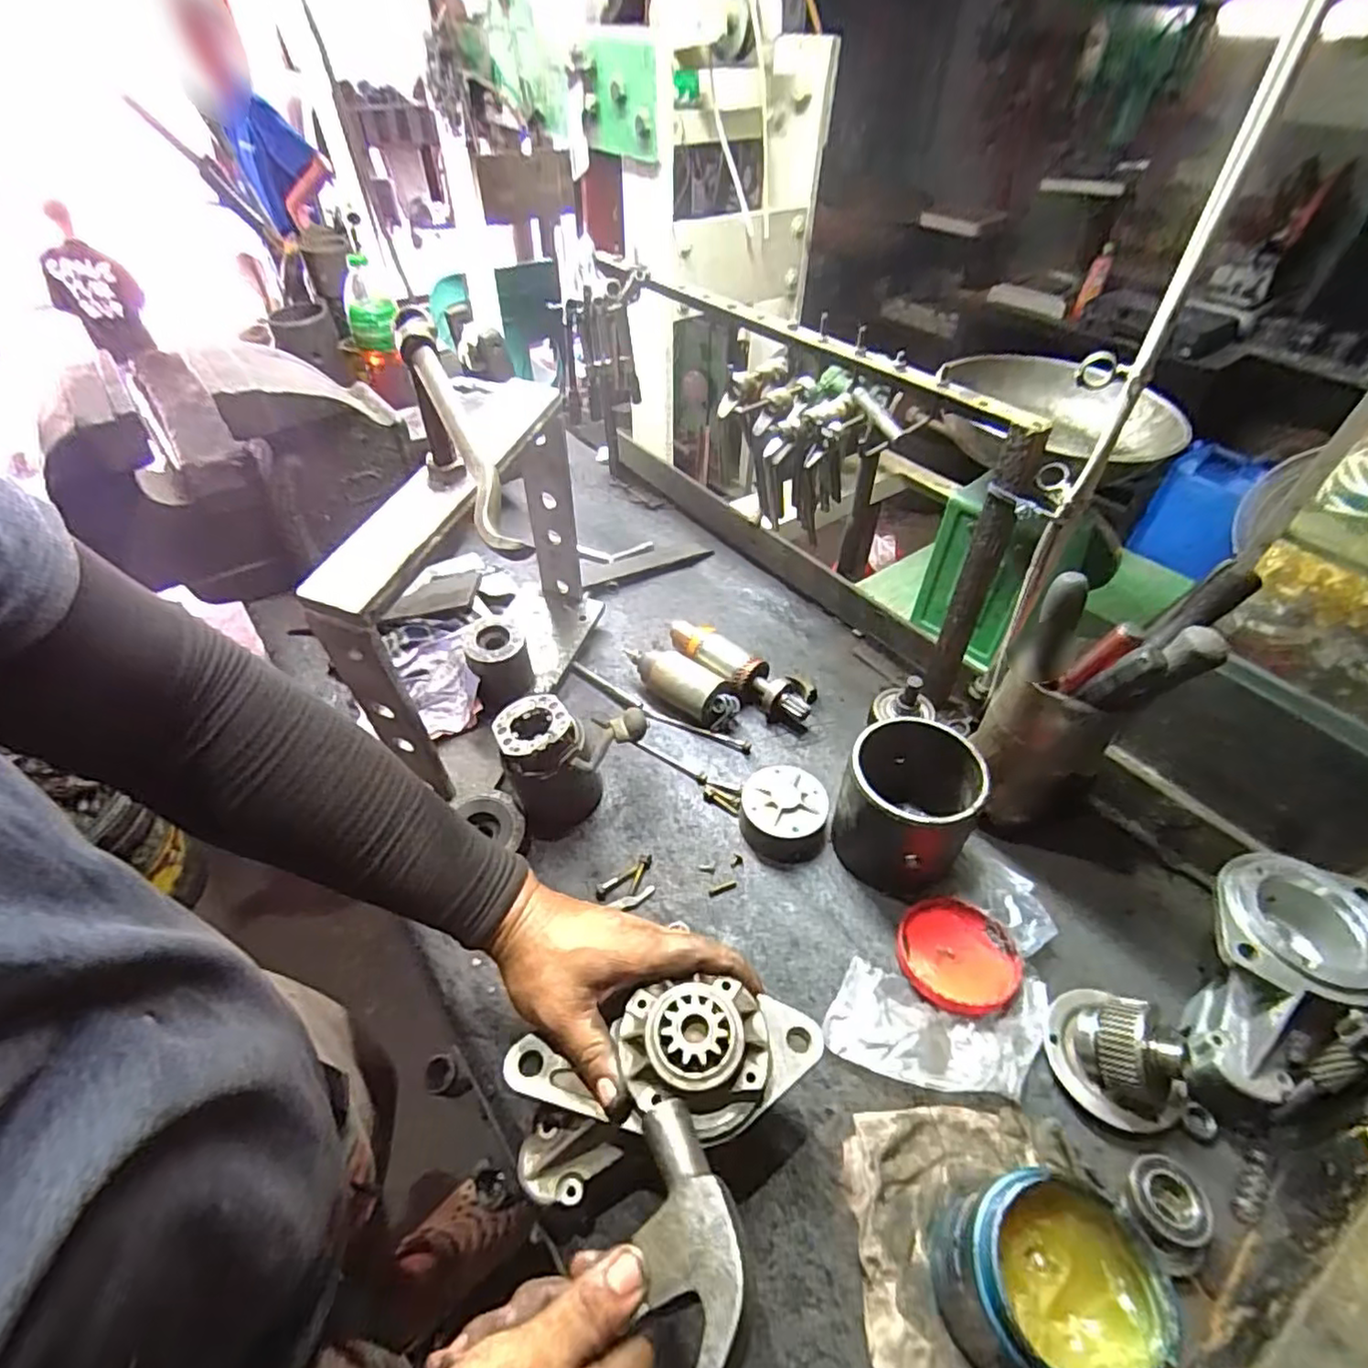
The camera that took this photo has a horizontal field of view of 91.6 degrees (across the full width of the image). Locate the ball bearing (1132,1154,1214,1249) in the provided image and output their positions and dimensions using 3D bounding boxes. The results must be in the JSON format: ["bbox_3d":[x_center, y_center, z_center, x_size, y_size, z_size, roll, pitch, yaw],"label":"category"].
[{"bbox_3d":[0.305,0.327,0.421,0.042,0.020,0.045,-1,46,1],"label":"ball bearing"}]

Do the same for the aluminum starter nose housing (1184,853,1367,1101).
[{"bbox_3d":[0.425,0.205,0.485,0.189,0.090,0.105,-42,56,-15],"label":"aluminum starter nose housing"}]

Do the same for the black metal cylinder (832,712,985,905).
[{"bbox_3d":[0.197,0.100,0.581,0.103,0.113,0.120,26,52,25],"label":"black metal cylinder"}]

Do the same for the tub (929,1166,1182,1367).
[{"bbox_3d":[0.192,0.327,0.362,0.086,0.104,0.082,-1,46,1],"label":"tub"}]

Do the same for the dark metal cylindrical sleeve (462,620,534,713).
[{"bbox_3d":[-0.191,-0.023,0.692,0.059,0.068,0.064,-13,48,-14],"label":"dark metal cylindrical sleeve"}]

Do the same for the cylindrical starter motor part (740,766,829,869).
[{"bbox_3d":[0.092,0.120,0.616,0.077,0.039,0.079,-1,46,1],"label":"cylindrical starter motor part"}]

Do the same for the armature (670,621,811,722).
[{"bbox_3d":[0.057,-0.016,0.746,0.191,0.045,0.055,25,51,23],"label":"armature"}]

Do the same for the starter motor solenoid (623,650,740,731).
[{"bbox_3d":[-0.002,0.002,0.731,0.131,0.048,0.052,29,53,26],"label":"starter motor solenoid"}]

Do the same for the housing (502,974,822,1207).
[{"bbox_3d":[-0.015,0.240,0.409,0.189,0.071,0.082,-23,48,0],"label":"housing"}]

